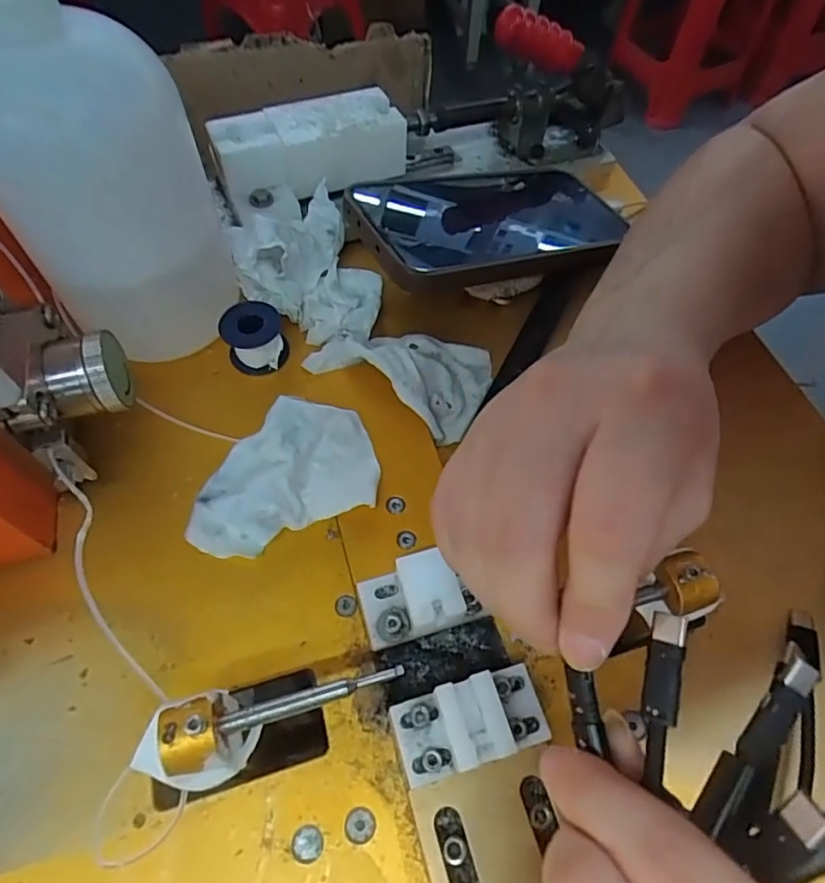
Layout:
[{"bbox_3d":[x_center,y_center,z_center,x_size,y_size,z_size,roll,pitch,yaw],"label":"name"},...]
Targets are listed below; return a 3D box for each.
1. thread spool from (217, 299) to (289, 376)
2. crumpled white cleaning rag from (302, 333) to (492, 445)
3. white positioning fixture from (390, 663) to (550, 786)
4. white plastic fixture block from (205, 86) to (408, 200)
[{"bbox_3d":[-0.079,-0.053,0.278,0.028,0.021,0.028,0,60,0],"label":"thread spool"},{"bbox_3d":[-0.003,-0.042,0.277,0.085,0.022,0.058,31,64,17],"label":"crumpled white cleaning rag"},{"bbox_3d":[0.020,0.096,0.191,0.050,0.027,0.025,-14,61,-8],"label":"white positioning fixture"},{"bbox_3d":[-0.056,-0.164,0.312,0.101,0.031,0.043,-17,61,-12],"label":"white plastic fixture block"}]

